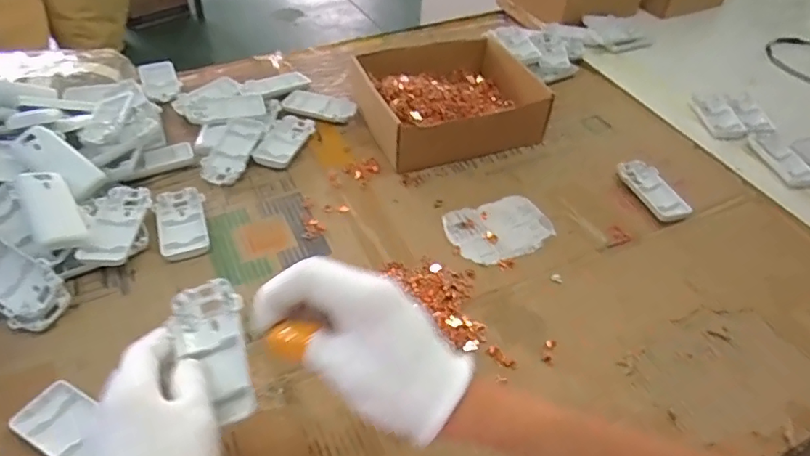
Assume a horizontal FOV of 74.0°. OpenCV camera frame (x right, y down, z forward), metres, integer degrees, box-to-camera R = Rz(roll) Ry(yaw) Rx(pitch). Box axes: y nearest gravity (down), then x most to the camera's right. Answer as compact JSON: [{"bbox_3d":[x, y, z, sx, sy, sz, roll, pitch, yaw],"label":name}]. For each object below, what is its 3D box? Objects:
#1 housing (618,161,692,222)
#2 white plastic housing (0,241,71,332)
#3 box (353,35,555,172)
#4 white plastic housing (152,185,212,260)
[{"bbox_3d":[0.298,-0.046,0.643,0.047,0.016,0.099,-15,52,-16],"label":"housing"},{"bbox_3d":[-0.348,0.054,0.486,0.090,0.037,0.052,29,52,20],"label":"white plastic housing"},{"bbox_3d":[0.055,-0.175,0.706,0.208,0.062,0.194,-16,53,-17],"label":"box"},{"bbox_3d":[-0.235,-0.007,0.566,0.050,0.012,0.098,-16,49,-20],"label":"white plastic housing"}]

